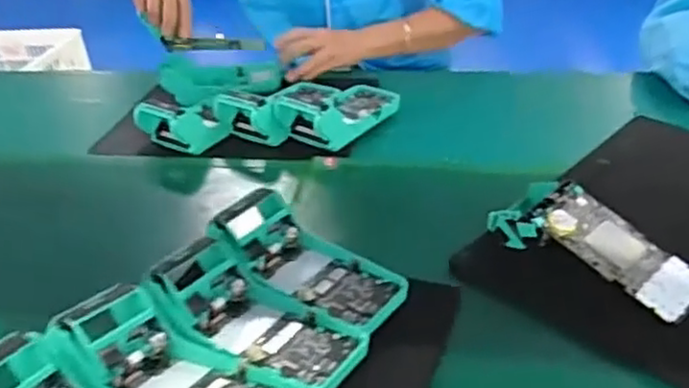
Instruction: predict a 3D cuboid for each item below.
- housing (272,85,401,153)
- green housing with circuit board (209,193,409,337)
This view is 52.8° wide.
[{"bbox_3d":[-0.003,-0.115,0.875,0.075,0.065,0.162,19,42,34],"label":"housing"},{"bbox_3d":[-0.032,0.063,0.599,0.169,0.045,0.086,31,47,20],"label":"green housing with circuit board"}]

